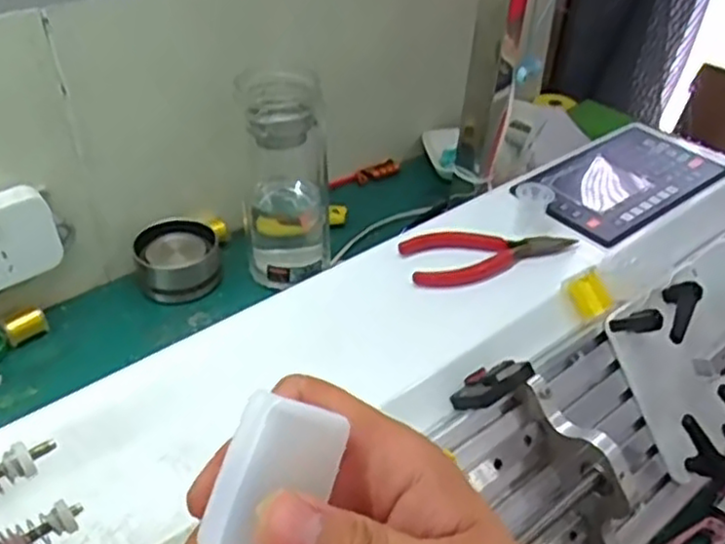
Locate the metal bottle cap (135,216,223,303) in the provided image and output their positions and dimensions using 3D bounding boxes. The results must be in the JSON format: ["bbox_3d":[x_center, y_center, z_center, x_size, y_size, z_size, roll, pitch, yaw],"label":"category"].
[{"bbox_3d":[-0.167,-0.011,0.663,0.074,0.048,0.065,-7,40,-11],"label":"metal bottle cap"}]

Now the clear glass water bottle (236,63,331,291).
[{"bbox_3d":[-0.067,-0.072,0.634,0.074,0.191,0.057,0,39,-3],"label":"clear glass water bottle"}]

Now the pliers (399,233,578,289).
[{"bbox_3d":[0.089,-0.015,0.500,0.121,0.011,0.041,-9,40,-13],"label":"pliers"}]

